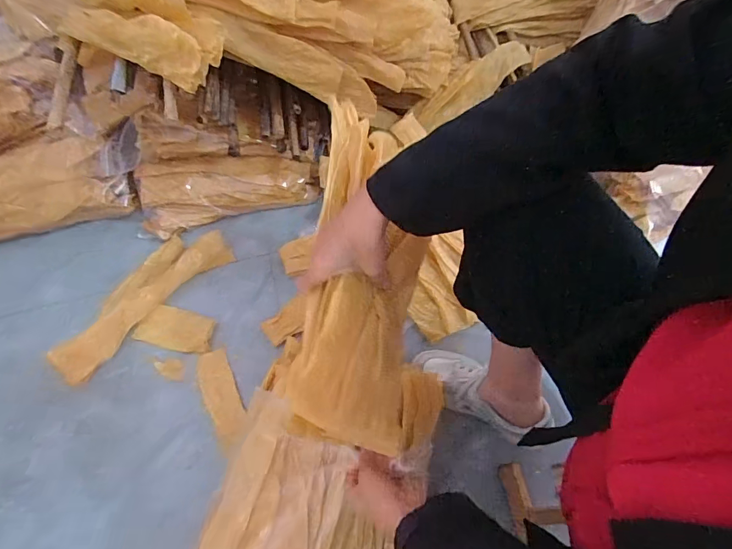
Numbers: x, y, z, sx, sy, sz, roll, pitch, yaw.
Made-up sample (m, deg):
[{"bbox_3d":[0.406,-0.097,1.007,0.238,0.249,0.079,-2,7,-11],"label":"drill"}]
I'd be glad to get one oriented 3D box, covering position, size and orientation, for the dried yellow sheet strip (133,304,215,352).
[{"bbox_3d":[-0.365,0.104,0.788,0.144,0.006,0.077,14,72,5],"label":"dried yellow sheet strip"}]

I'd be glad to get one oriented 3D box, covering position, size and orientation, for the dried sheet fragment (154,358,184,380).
[{"bbox_3d":[-0.363,0.172,0.759,0.054,0.006,0.035,19,68,10],"label":"dried sheet fragment"}]

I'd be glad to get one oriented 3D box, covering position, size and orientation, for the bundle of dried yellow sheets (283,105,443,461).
[{"bbox_3d":[0.000,-0.025,0.476,0.144,0.118,0.422,-1,68,1],"label":"bundle of dried yellow sheets"}]

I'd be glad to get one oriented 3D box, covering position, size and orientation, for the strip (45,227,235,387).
[{"bbox_3d":[-0.420,0.053,0.786,0.368,0.030,0.084,-39,70,-14],"label":"strip"}]

